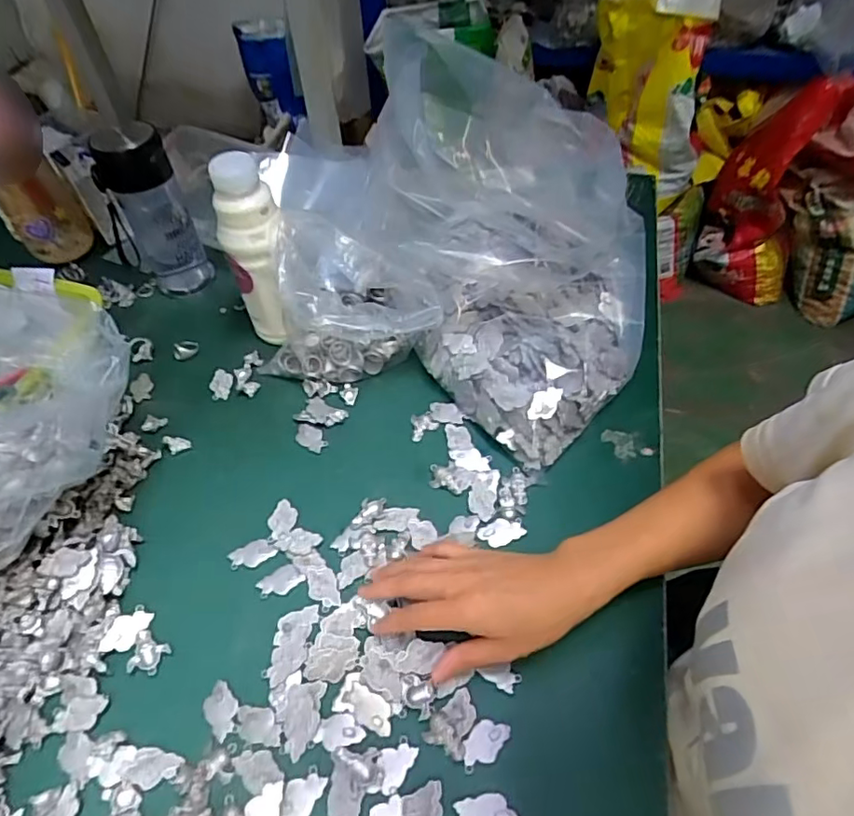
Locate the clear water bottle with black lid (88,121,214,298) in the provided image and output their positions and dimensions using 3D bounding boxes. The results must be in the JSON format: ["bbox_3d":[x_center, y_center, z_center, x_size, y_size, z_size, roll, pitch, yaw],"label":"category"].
[{"bbox_3d":[-0.309,-0.217,0.632,0.082,0.182,0.060,-25,54,-18],"label":"clear water bottle with black lid"}]

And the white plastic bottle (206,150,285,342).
[{"bbox_3d":[-0.165,-0.146,0.564,0.054,0.194,0.054,10,51,9],"label":"white plastic bottle"}]

